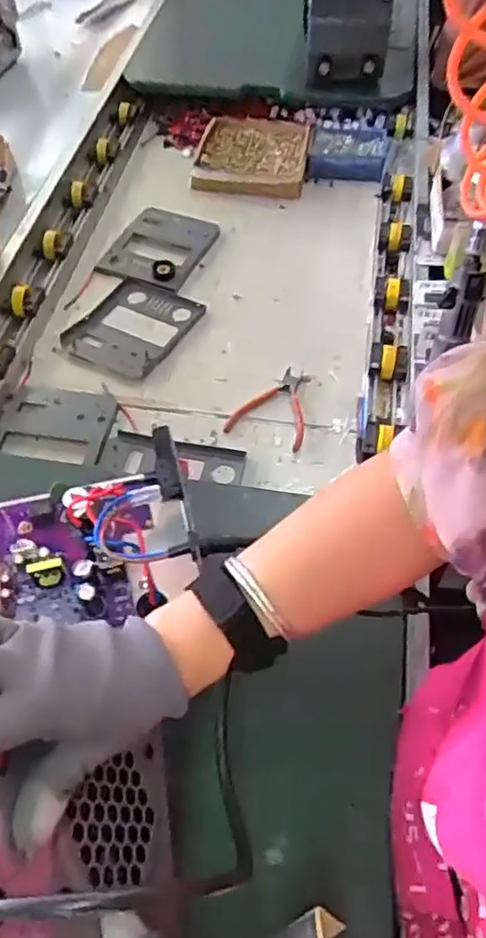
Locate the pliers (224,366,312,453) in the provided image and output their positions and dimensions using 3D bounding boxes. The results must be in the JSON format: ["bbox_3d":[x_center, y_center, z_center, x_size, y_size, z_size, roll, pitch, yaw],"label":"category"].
[{"bbox_3d":[0.047,-0.095,0.905,0.107,0.013,0.142,16,56,12],"label":"pliers"}]

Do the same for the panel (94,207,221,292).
[{"bbox_3d":[-0.141,-0.389,1.110,0.149,0.021,0.206,16,56,12],"label":"panel"}]

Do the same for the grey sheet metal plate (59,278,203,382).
[{"bbox_3d":[-0.169,-0.221,1.009,0.158,0.021,0.198,27,59,18],"label":"grey sheet metal plate"}]

